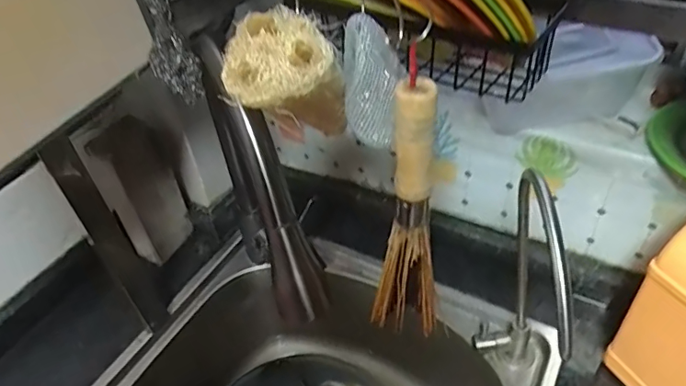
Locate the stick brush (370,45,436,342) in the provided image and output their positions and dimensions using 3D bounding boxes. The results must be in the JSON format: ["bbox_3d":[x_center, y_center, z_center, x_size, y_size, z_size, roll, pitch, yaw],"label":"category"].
[{"bbox_3d":[0.052,0.019,0.422,0.051,0.253,0.043,9,45,17],"label":"stick brush"}]

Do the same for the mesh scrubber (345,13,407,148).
[{"bbox_3d":[0.022,-0.081,0.373,0.040,0.089,0.040,-2,42,5],"label":"mesh scrubber"}]

